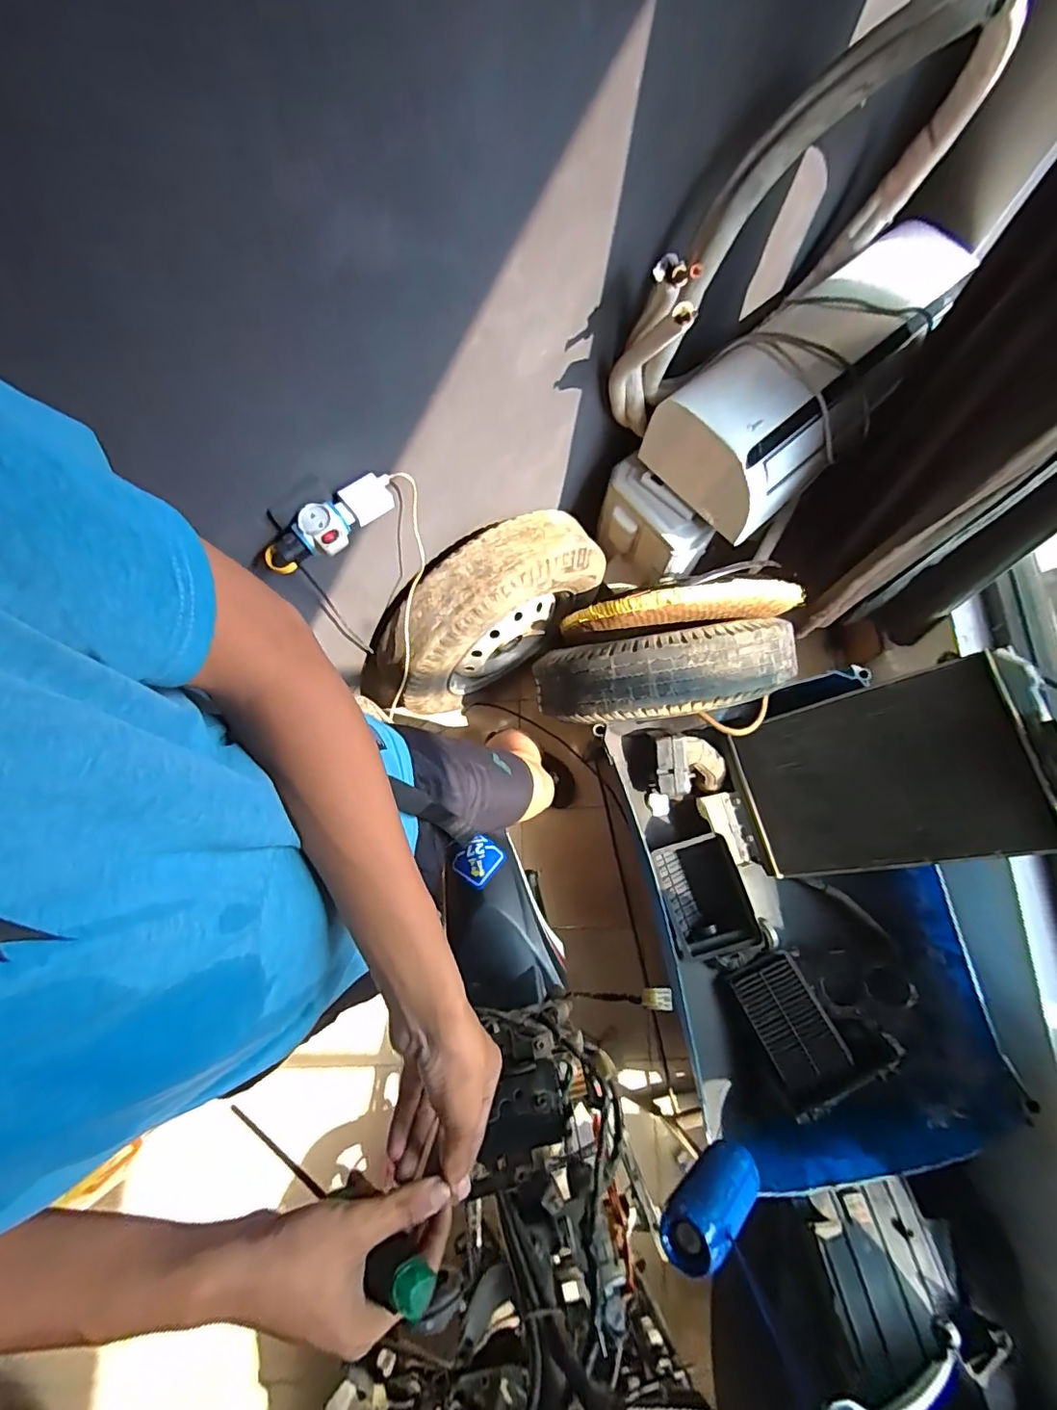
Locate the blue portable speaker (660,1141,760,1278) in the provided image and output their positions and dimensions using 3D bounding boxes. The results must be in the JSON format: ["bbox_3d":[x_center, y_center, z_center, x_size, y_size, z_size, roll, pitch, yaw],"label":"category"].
[{"bbox_3d":[0.217,0.558,0.619,0.163,0.053,0.066,-10,73,-43],"label":"blue portable speaker"}]

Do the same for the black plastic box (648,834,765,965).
[{"bbox_3d":[0.396,0.435,1.248,0.186,0.115,0.264,-13,77,-3],"label":"black plastic box"}]

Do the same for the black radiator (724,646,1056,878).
[{"bbox_3d":[0.719,0.149,1.120,0.047,0.582,0.357,-6,77,-44],"label":"black radiator"}]

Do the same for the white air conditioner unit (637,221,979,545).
[{"bbox_3d":[0.597,-0.683,1.124,0.712,0.190,0.311,-40,80,-8],"label":"white air conditioner unit"}]

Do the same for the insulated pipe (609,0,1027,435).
[{"bbox_3d":[0.470,-0.823,0.937,0.807,0.511,0.139,-43,80,-9],"label":"insulated pipe"}]

